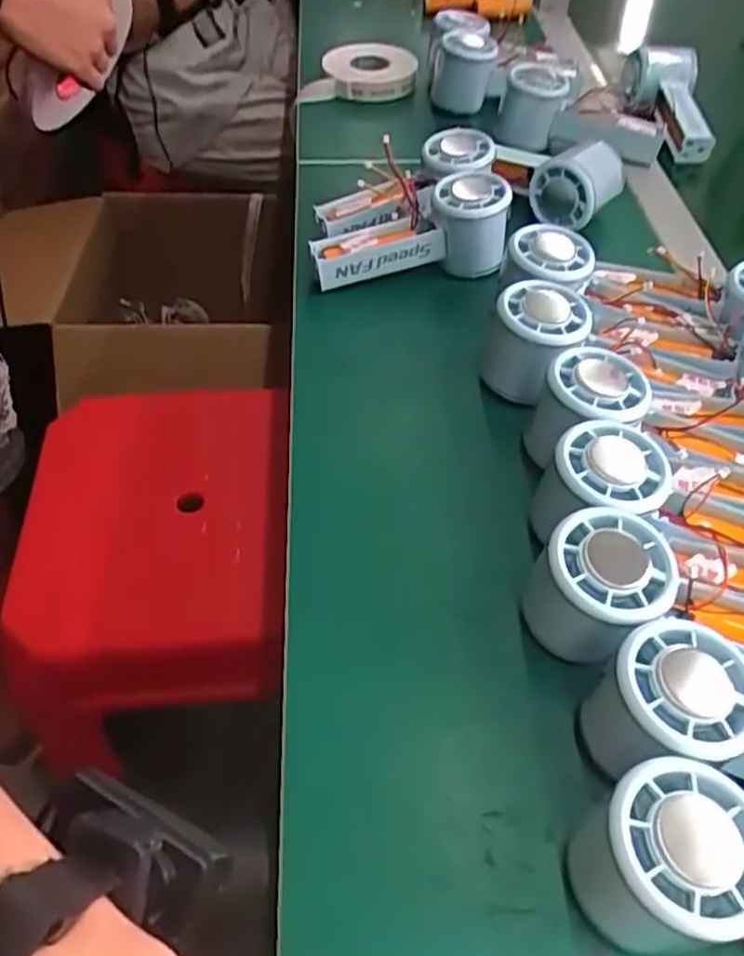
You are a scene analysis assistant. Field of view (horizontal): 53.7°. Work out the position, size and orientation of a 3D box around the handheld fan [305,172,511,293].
[{"bbox_3d":[0.026,-0.185,0.545,0.142,0.061,0.052,-8,51,-9],"label":"handheld fan"}]

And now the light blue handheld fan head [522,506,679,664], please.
[{"bbox_3d":[0.106,0.055,0.348,0.055,0.063,0.054,1,50,-1],"label":"light blue handheld fan head"}]

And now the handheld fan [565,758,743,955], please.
[{"bbox_3d":[0.155,0.148,0.267,0.152,0.055,0.057,10,50,6],"label":"handheld fan"}]

